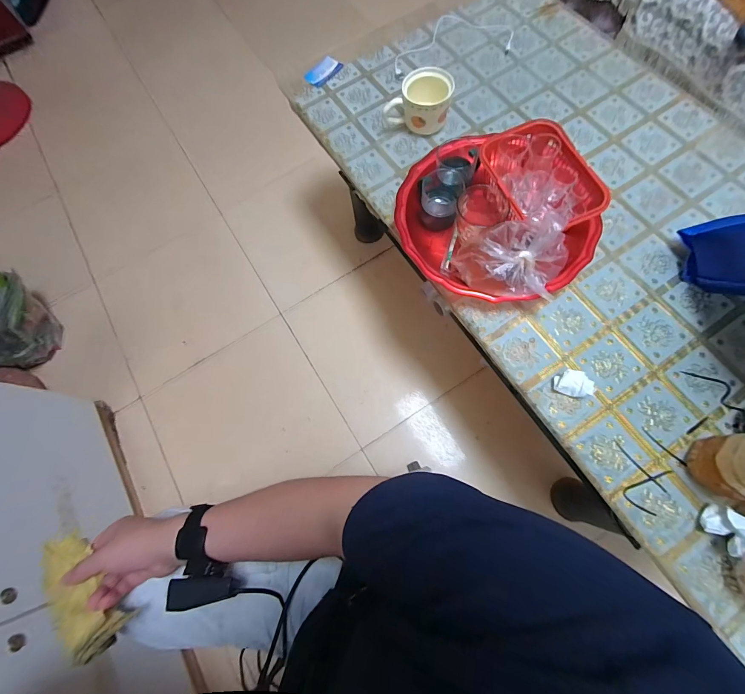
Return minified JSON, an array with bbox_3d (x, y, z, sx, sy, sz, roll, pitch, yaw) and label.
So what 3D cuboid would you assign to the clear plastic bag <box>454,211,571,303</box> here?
[{"bbox_3d":[0.233,-0.140,0.534,0.181,0.086,0.109,4,74,4],"label":"clear plastic bag"}]

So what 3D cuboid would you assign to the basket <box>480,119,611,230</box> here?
[{"bbox_3d":[0.282,-0.285,0.580,0.149,0.067,0.202,-22,73,-4],"label":"basket"}]

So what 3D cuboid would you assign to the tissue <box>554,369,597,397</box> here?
[{"bbox_3d":[0.319,0.059,0.528,0.056,0.029,0.037,16,75,8],"label":"tissue"}]

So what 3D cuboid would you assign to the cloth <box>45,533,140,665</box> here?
[{"bbox_3d":[-0.345,0.290,0.397,0.137,0.039,0.049,40,79,22],"label":"cloth"}]

